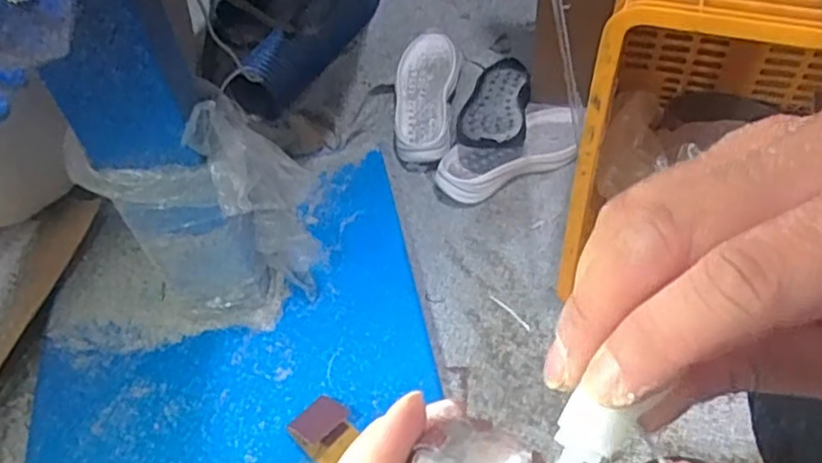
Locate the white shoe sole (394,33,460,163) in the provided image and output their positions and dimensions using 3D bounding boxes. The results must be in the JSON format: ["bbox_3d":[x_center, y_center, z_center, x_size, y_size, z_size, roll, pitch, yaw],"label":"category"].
[{"bbox_3d":[0.023,-0.234,1.164,0.106,0.082,0.273,3,53,7],"label":"white shoe sole"}]

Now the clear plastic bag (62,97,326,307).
[{"bbox_3d":[-0.217,-0.013,0.796,0.209,0.329,0.102,0,52,6],"label":"clear plastic bag"}]

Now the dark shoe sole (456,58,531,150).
[{"bbox_3d":[0.140,-0.211,1.128,0.104,0.033,0.290,7,39,10],"label":"dark shoe sole"}]

